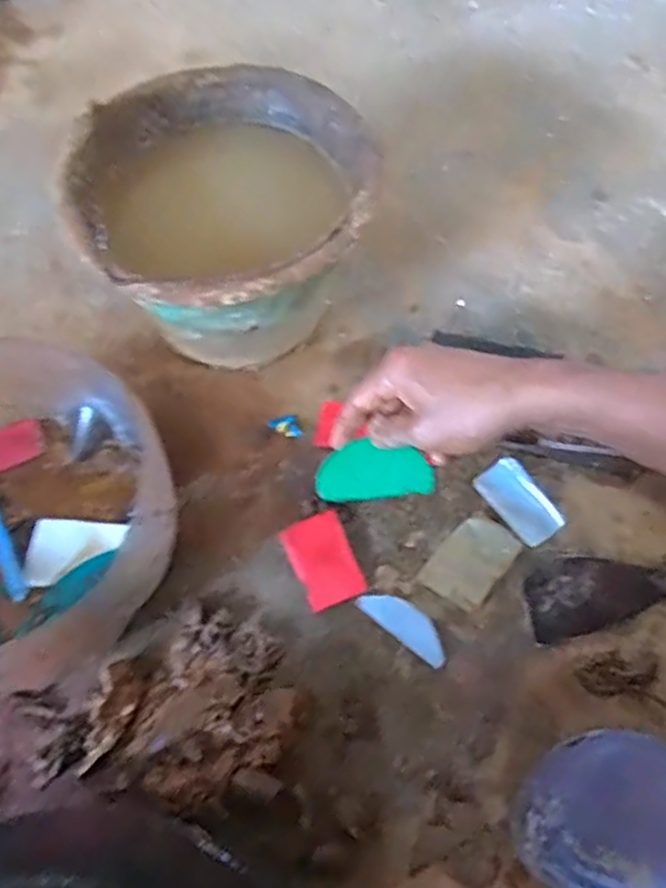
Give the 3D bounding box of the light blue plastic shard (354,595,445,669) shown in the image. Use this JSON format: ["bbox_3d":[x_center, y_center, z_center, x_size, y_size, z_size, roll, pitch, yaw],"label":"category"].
[{"bbox_3d":[0.057,0.139,0.555,0.077,0.004,0.028,35,66,17],"label":"light blue plastic shard"}]

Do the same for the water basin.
[{"bbox_3d":[-0.090,-0.180,0.634,0.241,0.168,0.251,1,61,-1],"label":"water basin"}]

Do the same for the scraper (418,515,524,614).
[{"bbox_3d":[0.112,0.094,0.577,0.052,0.012,0.075,35,66,17],"label":"scraper"}]

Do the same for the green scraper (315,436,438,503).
[{"bbox_3d":[0.030,0.020,0.525,0.085,0.008,0.043,-4,95,8],"label":"green scraper"}]

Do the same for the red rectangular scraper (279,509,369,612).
[{"bbox_3d":[-0.008,0.092,0.571,0.047,0.009,0.072,-21,63,-13],"label":"red rectangular scraper"}]

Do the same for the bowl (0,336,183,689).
[{"bbox_3d":[-0.244,0.059,0.528,0.246,0.122,0.243,1,61,-1],"label":"bowl"}]

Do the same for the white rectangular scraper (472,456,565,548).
[{"bbox_3d":[0.158,0.048,0.604,0.040,0.016,0.075,-33,66,-18],"label":"white rectangular scraper"}]

